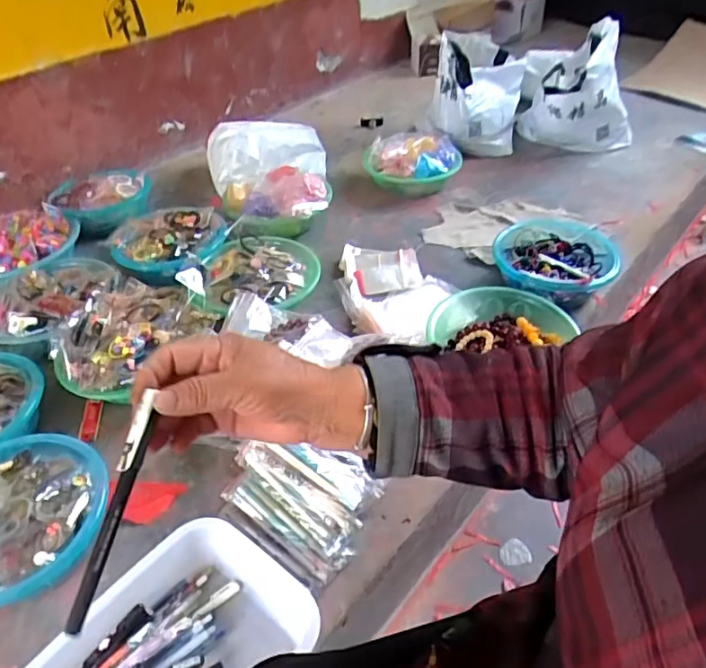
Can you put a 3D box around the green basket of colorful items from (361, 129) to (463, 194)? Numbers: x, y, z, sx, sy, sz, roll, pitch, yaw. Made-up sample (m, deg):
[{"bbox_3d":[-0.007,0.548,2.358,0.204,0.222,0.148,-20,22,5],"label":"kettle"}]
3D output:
[{"bbox_3d":[0.144,-0.425,1.348,0.229,0.088,0.180,-2,42,2],"label":"green basket of colorful items"}]

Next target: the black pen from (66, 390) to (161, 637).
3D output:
[{"bbox_3d":[-0.140,0.101,0.330,0.012,0.009,0.134,9,72,13],"label":"black pen"}]

